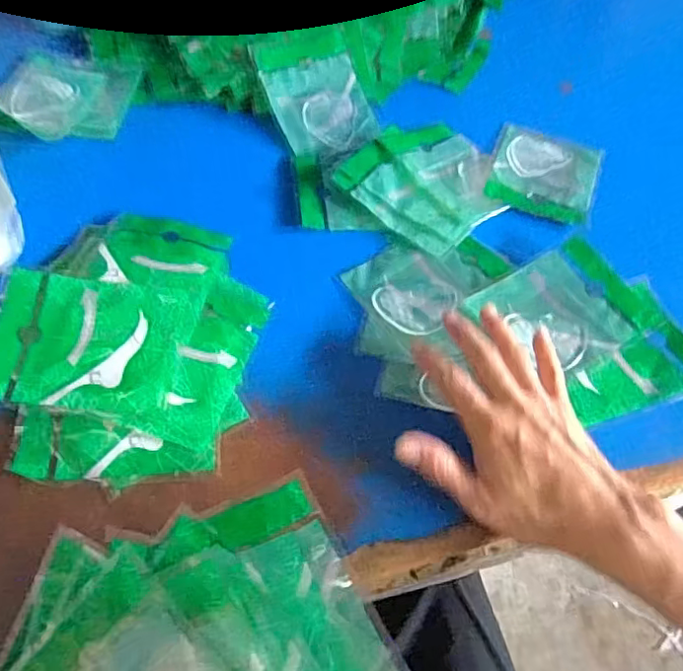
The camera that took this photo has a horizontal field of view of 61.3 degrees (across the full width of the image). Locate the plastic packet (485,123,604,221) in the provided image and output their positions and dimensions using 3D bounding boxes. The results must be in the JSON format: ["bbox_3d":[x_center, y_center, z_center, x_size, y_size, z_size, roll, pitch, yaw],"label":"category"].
[{"bbox_3d":[0.206,-0.167,0.585,0.106,0.014,0.134,21,58,11],"label":"plastic packet"}]

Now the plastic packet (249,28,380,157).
[{"bbox_3d":[-0.024,-0.252,0.603,0.102,0.010,0.130,-23,87,-17],"label":"plastic packet"}]

